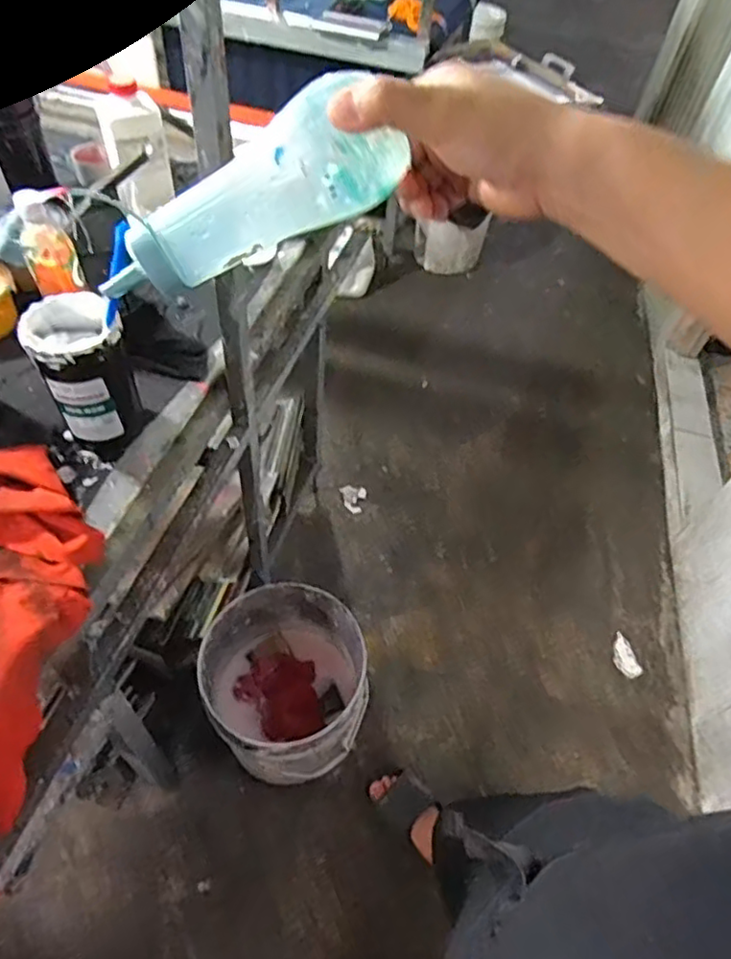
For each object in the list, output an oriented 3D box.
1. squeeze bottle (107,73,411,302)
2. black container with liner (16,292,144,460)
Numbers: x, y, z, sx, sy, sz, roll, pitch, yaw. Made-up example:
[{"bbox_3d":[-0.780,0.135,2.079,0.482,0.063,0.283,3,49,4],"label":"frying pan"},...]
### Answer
[{"bbox_3d":[-0.062,-0.161,0.354,0.171,0.056,0.045,-26,56,5],"label":"squeeze bottle"},{"bbox_3d":[-0.335,-0.123,0.751,0.106,0.164,0.117,-20,57,-19],"label":"black container with liner"}]

